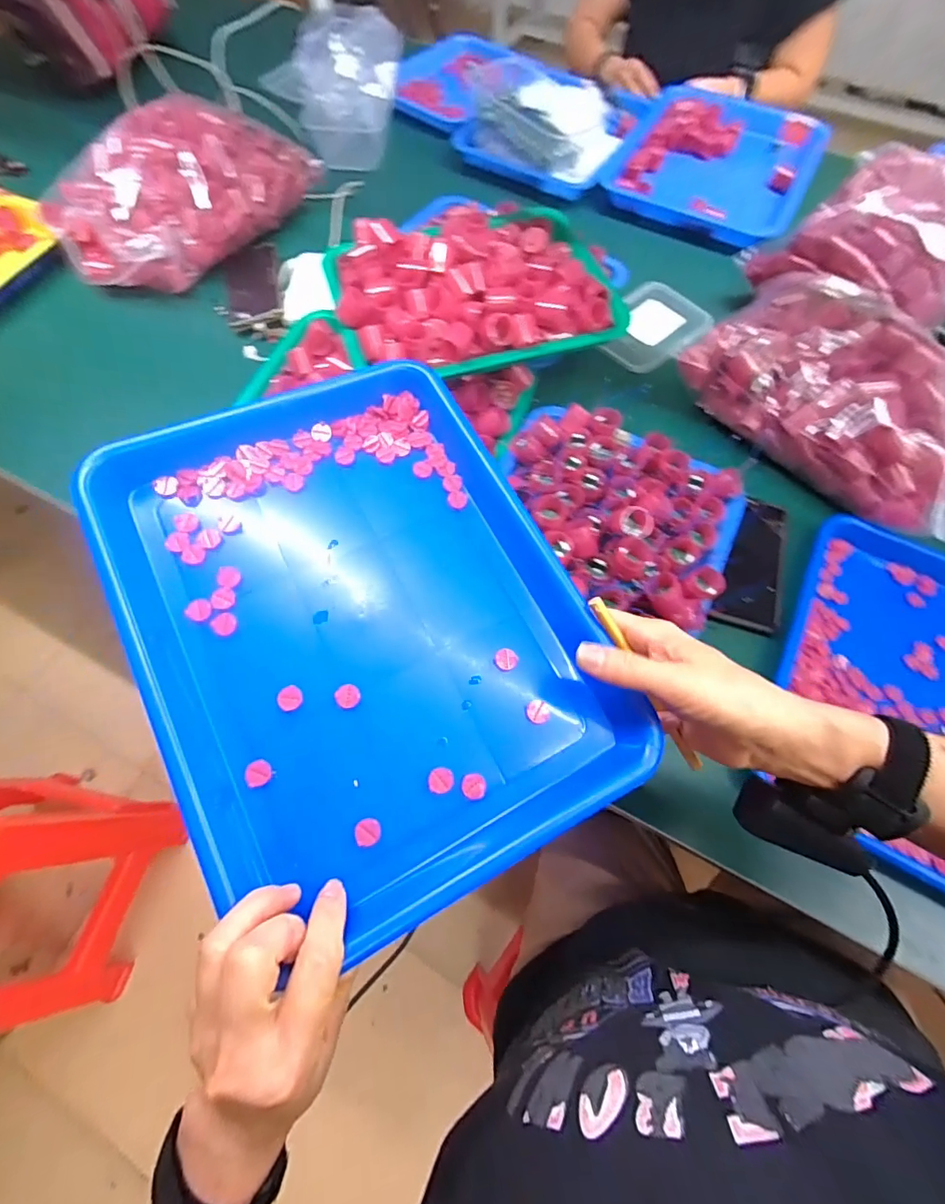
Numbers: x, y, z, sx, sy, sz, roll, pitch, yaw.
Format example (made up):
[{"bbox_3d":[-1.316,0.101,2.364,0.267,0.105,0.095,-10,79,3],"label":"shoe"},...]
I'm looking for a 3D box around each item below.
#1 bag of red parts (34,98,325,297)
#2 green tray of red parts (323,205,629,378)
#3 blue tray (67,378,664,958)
[{"bbox_3d":[-0.411,-0.595,0.700,0.178,0.112,0.359,38,70,14],"label":"bag of red parts"},{"bbox_3d":[0.003,-0.387,0.585,0.333,0.068,0.257,-14,67,-7],"label":"green tray of red parts"},{"bbox_3d":[-0.068,0.000,0.309,0.246,0.051,0.341,-25,69,-12],"label":"blue tray"}]

